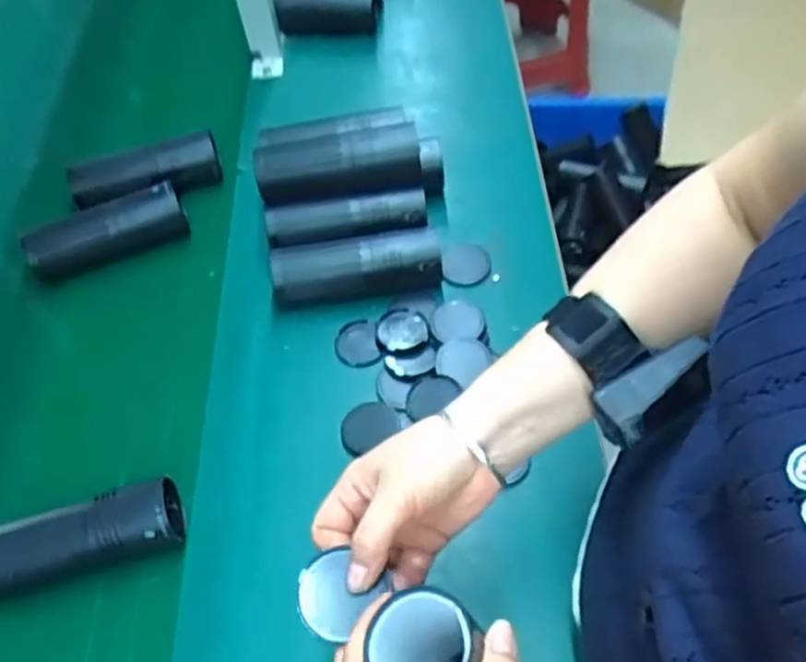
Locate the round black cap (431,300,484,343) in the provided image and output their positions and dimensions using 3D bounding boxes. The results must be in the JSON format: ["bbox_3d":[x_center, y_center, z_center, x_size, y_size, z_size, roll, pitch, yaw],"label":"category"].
[{"bbox_3d":[0.050,-0.011,0.660,0.047,0.006,0.040,-8,55,-2],"label":"round black cap"}]

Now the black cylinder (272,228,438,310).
[{"bbox_3d":[-0.046,-0.064,0.693,0.162,0.047,0.046,-5,55,1],"label":"black cylinder"}]

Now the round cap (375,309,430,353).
[{"bbox_3d":[-0.001,-0.001,0.663,0.048,0.007,0.049,-2,55,3],"label":"round cap"}]

